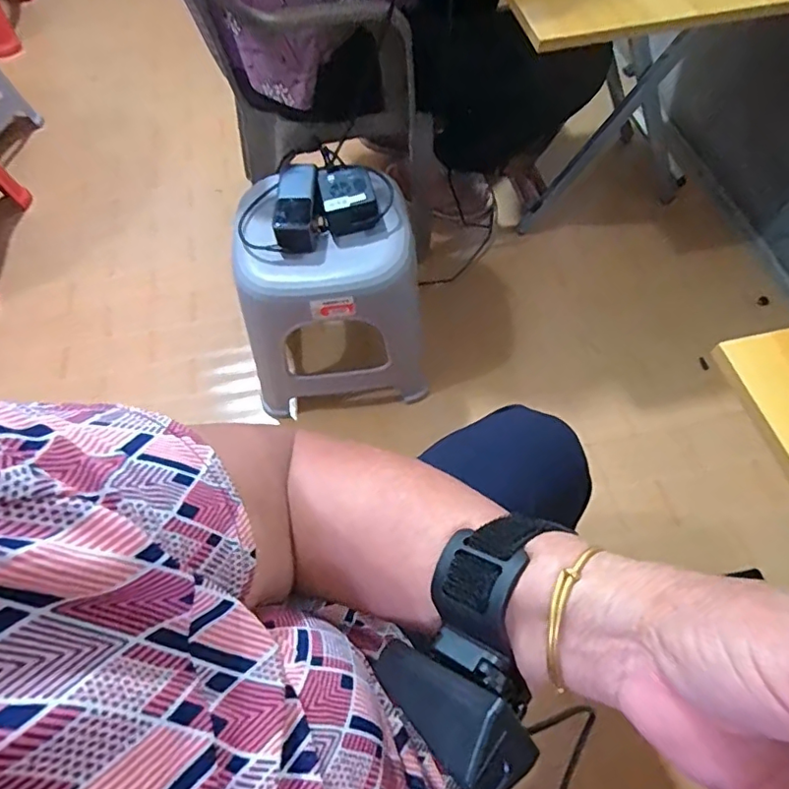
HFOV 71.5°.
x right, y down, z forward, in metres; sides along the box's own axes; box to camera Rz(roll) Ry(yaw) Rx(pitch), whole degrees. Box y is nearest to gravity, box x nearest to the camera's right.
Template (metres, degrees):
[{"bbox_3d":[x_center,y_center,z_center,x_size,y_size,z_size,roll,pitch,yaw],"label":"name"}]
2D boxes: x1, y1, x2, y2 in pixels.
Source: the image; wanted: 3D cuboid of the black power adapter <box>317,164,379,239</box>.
[{"bbox_3d":[-0.067,-0.282,0.785,0.077,0.044,0.098,-11,56,-3],"label":"black power adapter"}]

